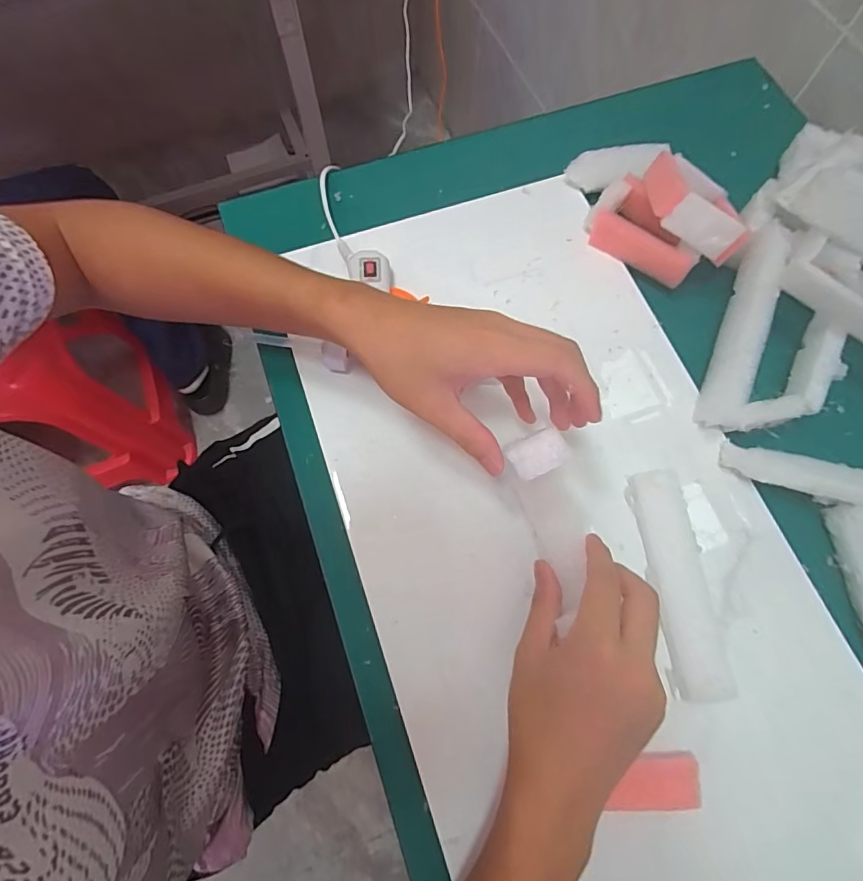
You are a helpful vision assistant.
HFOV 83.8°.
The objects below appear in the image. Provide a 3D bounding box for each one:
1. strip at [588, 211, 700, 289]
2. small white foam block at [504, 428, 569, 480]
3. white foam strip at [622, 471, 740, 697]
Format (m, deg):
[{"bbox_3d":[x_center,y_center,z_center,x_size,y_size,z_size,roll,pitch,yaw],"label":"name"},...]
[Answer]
[{"bbox_3d":[0.179,-0.164,0.415,0.089,0.029,0.019,33,76,11],"label":"strip"},{"bbox_3d":[0.058,0.007,0.261,0.031,0.008,0.022,-22,75,-10],"label":"small white foam block"},{"bbox_3d":[0.168,0.096,0.332,0.035,0.025,0.150,-6,72,0],"label":"white foam strip"}]

